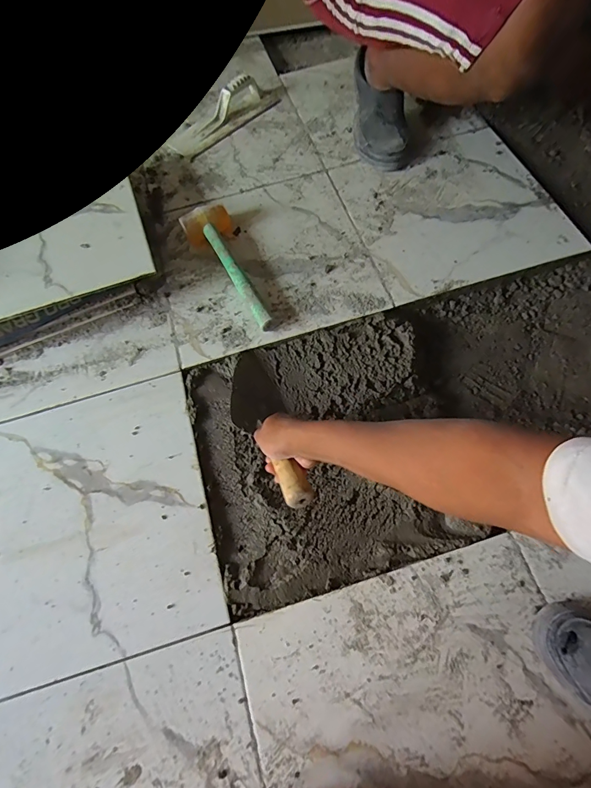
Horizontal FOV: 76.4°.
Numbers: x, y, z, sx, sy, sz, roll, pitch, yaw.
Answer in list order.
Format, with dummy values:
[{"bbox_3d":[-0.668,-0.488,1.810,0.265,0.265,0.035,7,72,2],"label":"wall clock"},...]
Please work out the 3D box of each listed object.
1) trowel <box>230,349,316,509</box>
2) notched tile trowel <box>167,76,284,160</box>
[{"bbox_3d":[-0.046,0.043,0.562,0.081,0.057,0.307,-22,39,-7],"label":"trowel"},{"bbox_3d":[-0.170,-0.696,0.916,0.330,0.057,0.095,-42,70,-15],"label":"notched tile trowel"}]

